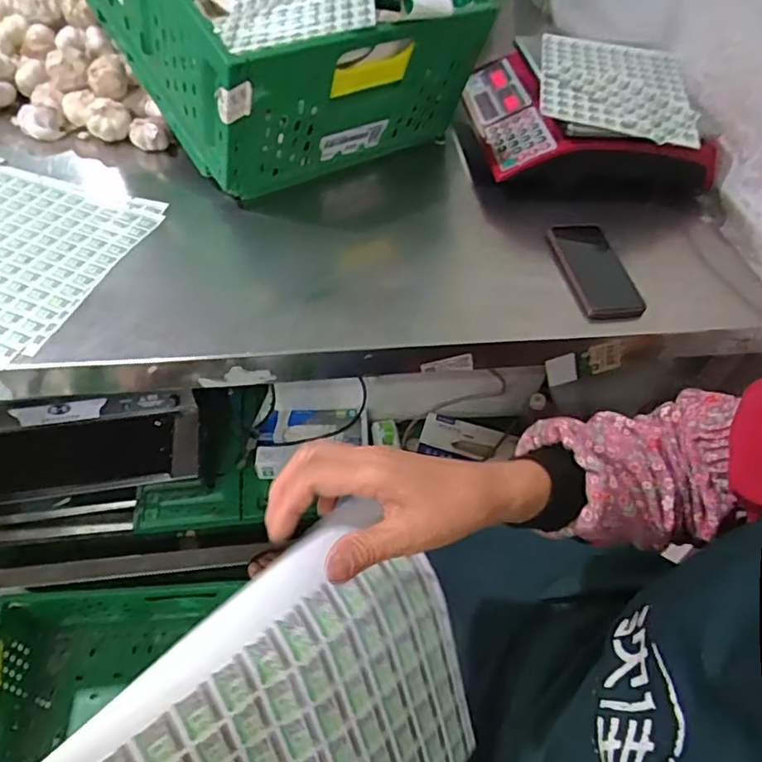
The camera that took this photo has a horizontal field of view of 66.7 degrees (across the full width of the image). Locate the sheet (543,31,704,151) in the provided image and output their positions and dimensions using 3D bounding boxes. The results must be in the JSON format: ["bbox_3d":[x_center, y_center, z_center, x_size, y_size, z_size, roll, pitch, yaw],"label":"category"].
[{"bbox_3d":[0.344,-0.443,0.851,0.216,0.016,0.278,11,53,2],"label":"sheet"}]

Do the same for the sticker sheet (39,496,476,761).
[{"bbox_3d":[-0.047,0.212,0.337,0.227,0.208,0.034,-30,23,-29],"label":"sticker sheet"}]

